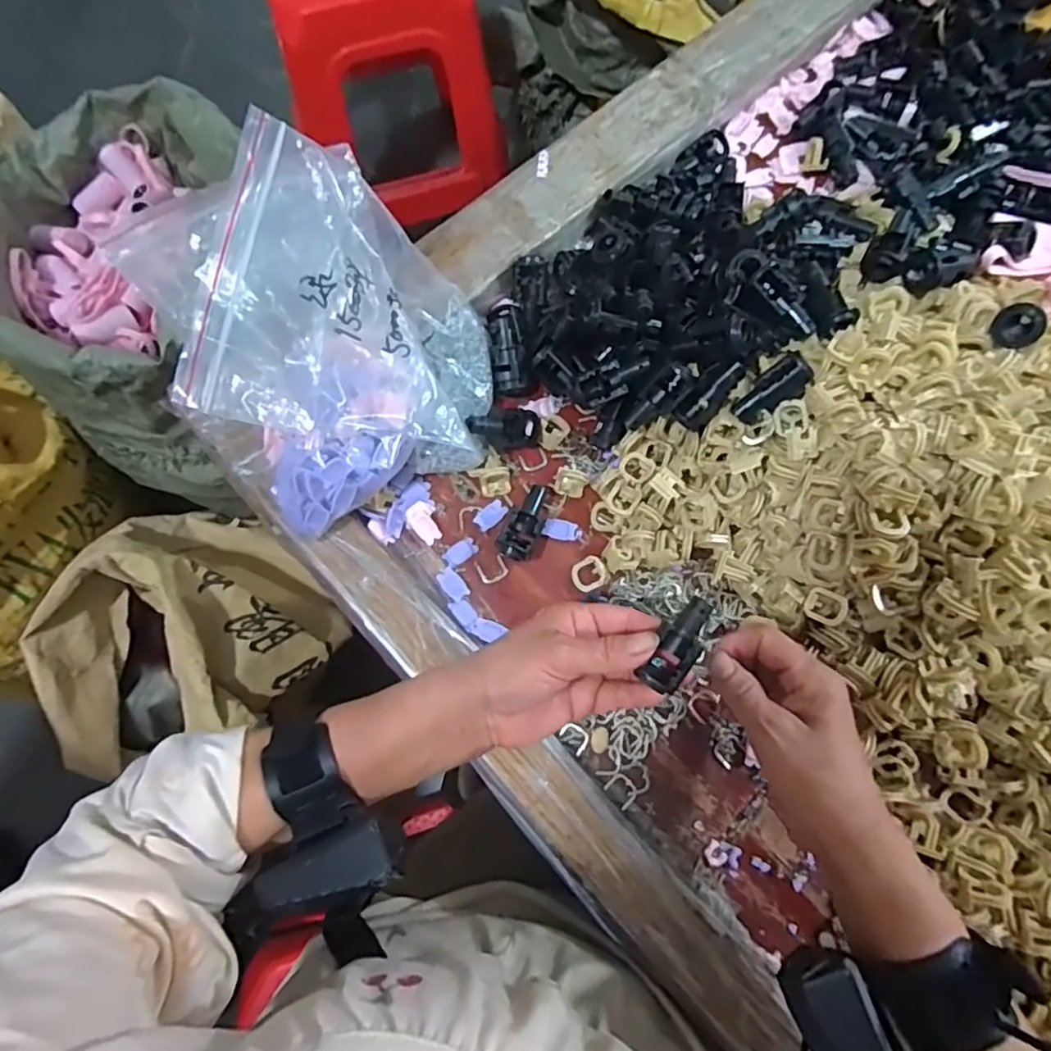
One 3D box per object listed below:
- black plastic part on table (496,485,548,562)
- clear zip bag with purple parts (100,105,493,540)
[{"bbox_3d":[0.000,-0.002,0.442,0.025,0.020,0.057,20,75,7],"label":"black plastic part on table"},{"bbox_3d":[-0.132,-0.112,0.393,0.206,0.141,0.190,32,77,10],"label":"clear zip bag with purple parts"}]

